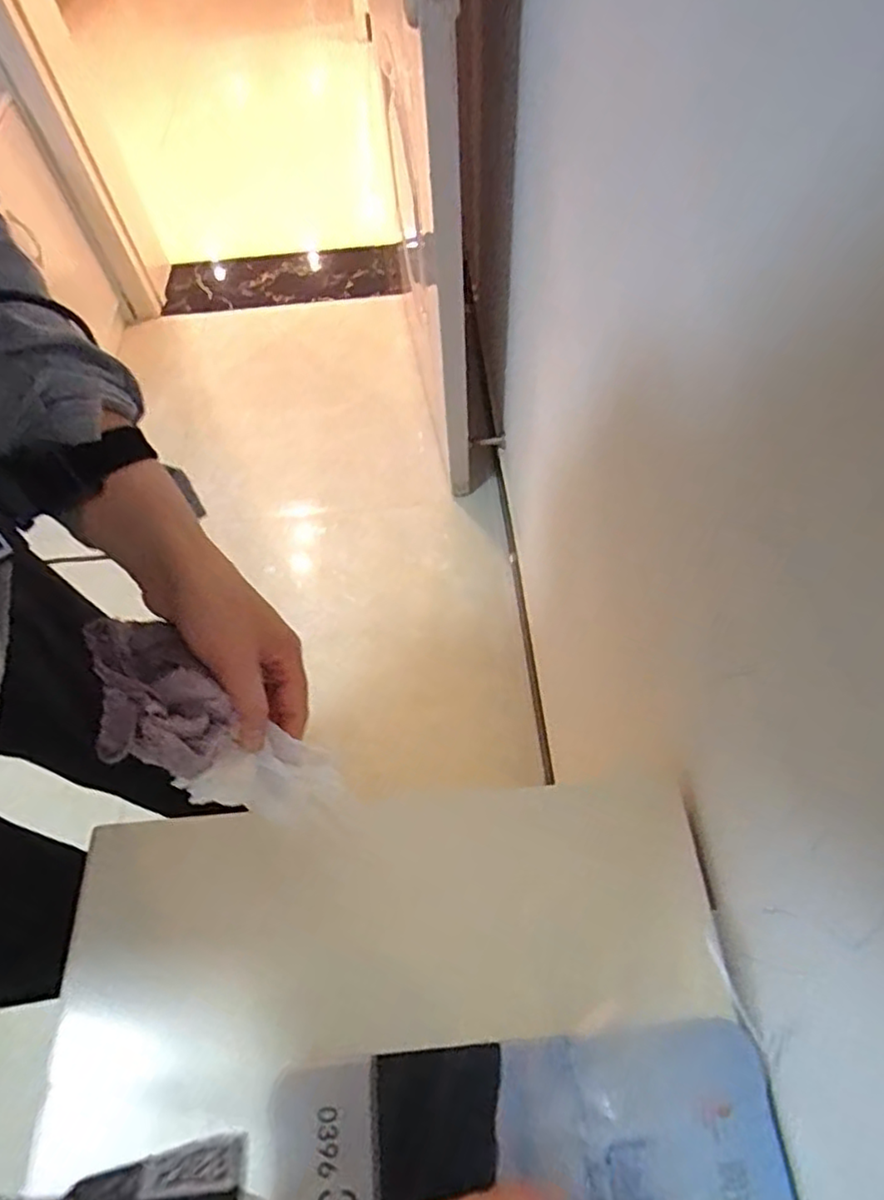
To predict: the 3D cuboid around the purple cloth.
[{"bbox_3d":[-0.165,0.053,0.363,0.063,0.028,0.105,-38,63,-19],"label":"purple cloth"}]

